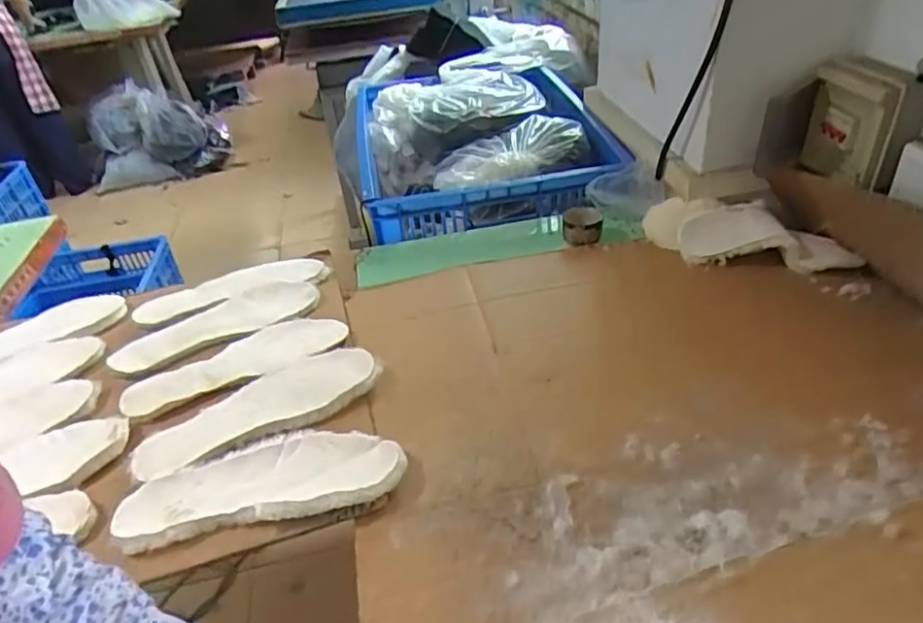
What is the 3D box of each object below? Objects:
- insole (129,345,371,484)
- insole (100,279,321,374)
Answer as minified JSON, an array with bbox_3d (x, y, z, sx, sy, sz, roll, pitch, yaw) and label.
[{"bbox_3d":[-0.236,0.111,0.706,0.275,0.017,0.081,-25,41,-21],"label":"insole"},{"bbox_3d":[-0.342,0.012,0.856,0.277,0.014,0.099,-22,40,-18],"label":"insole"}]

